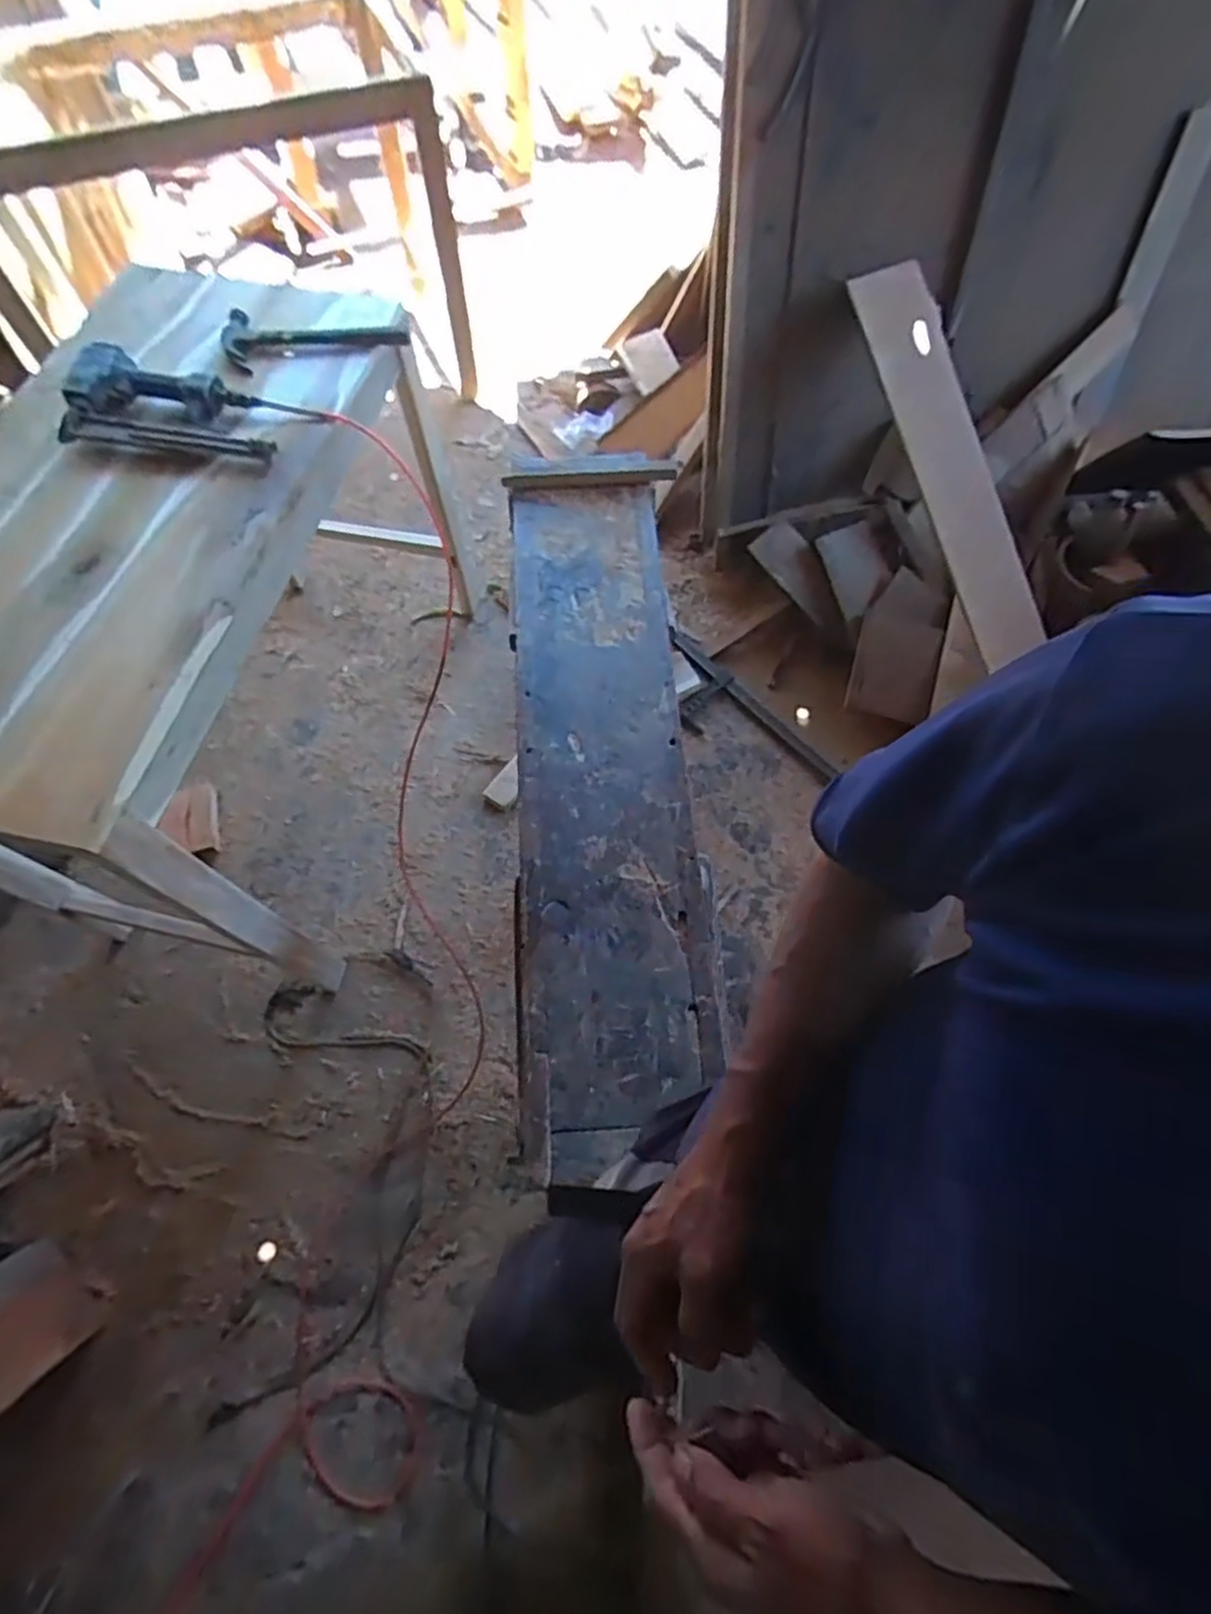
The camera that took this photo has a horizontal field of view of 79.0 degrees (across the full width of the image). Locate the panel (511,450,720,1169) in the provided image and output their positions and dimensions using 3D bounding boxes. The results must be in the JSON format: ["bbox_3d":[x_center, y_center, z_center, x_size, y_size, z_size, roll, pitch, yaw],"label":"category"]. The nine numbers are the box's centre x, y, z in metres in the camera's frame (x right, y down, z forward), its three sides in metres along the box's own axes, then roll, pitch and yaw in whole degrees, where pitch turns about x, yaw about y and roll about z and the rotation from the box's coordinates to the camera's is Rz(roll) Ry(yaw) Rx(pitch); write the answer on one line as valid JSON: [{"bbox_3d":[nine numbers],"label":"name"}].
[{"bbox_3d":[-0.007,-0.101,1.141,0.266,0.046,1.161,-4,63,-2],"label":"panel"}]

